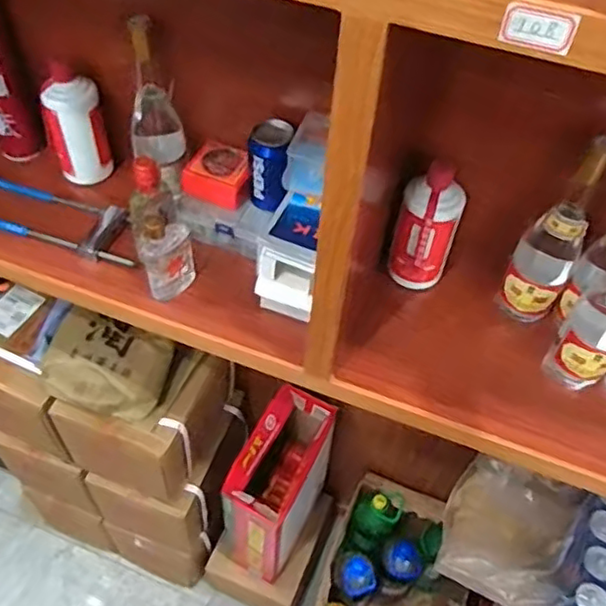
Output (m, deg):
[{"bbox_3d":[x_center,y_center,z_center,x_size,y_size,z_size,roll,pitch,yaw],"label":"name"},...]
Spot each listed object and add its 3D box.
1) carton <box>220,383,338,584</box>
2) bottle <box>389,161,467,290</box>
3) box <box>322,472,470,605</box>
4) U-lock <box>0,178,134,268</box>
[{"bbox_3d":[-0.050,0.394,1.354,0.141,0.375,0.290,21,53,13],"label":"carton"},{"bbox_3d":[0.157,-0.091,0.811,0.071,0.174,0.063,29,55,19],"label":"bottle"},{"bbox_3d":[0.201,0.682,1.449,0.289,0.333,0.392,16,52,9],"label":"box"},{"bbox_3d":[-0.382,-0.127,0.920,0.333,0.046,0.118,21,53,13],"label":"U-lock"}]

